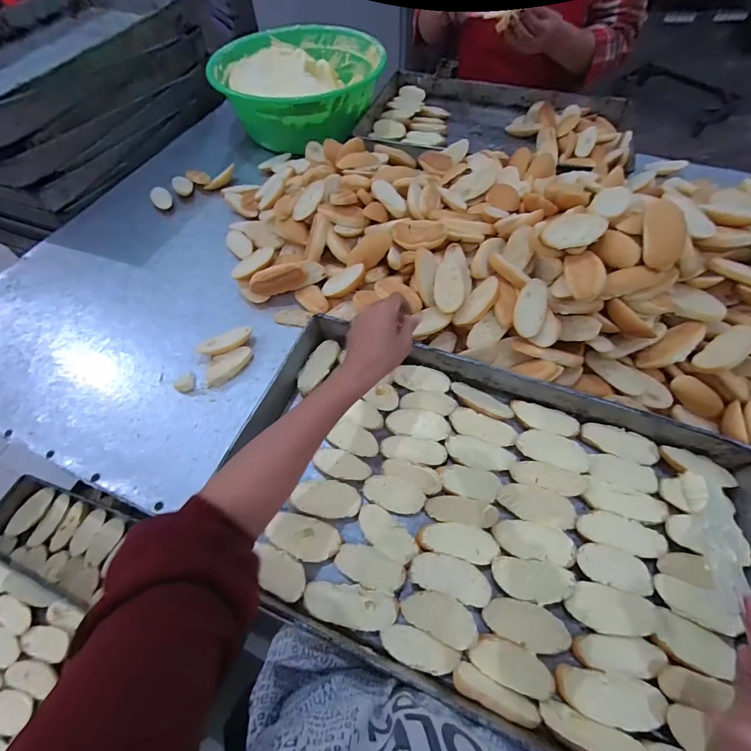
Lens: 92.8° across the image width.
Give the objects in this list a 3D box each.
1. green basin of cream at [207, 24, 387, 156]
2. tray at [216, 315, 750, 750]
[{"bbox_3d":[-0.192,-0.746,0.929,0.399,0.141,0.390,-6,59,-2],"label":"green basin of cream"},{"bbox_3d":[0.111,0.153,0.437,0.624,0.067,0.357,19,60,14],"label":"tray"}]

